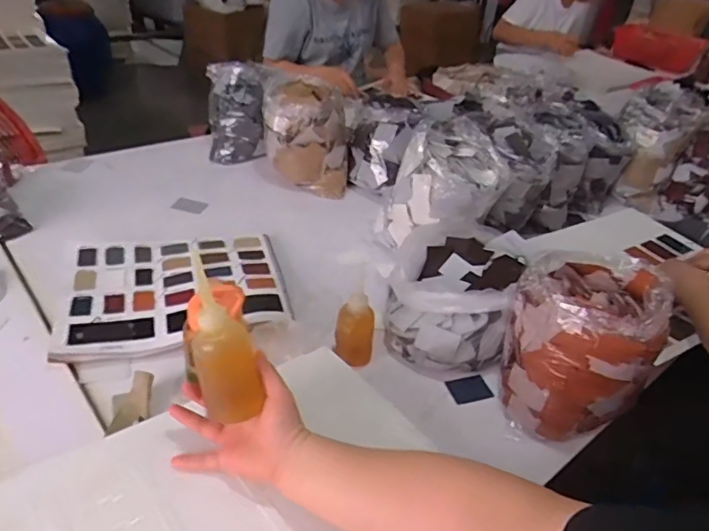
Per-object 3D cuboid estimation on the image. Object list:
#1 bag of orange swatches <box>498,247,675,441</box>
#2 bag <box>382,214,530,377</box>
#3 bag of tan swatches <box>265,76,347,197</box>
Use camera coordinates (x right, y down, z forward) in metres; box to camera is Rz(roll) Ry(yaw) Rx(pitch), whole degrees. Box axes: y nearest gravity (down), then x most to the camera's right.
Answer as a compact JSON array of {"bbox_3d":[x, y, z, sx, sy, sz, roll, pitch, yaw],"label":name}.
[{"bbox_3d":[0.319,0.111,0.793,0.184,0.213,0.181,18,37,15],"label":"bag of orange swatches"},{"bbox_3d":[0.170,0.044,0.944,0.207,0.135,0.277,17,37,15],"label":"bag"},{"bbox_3d":[-0.110,-0.315,1.307,0.214,0.213,0.187,12,36,7],"label":"bag of tan swatches"}]

